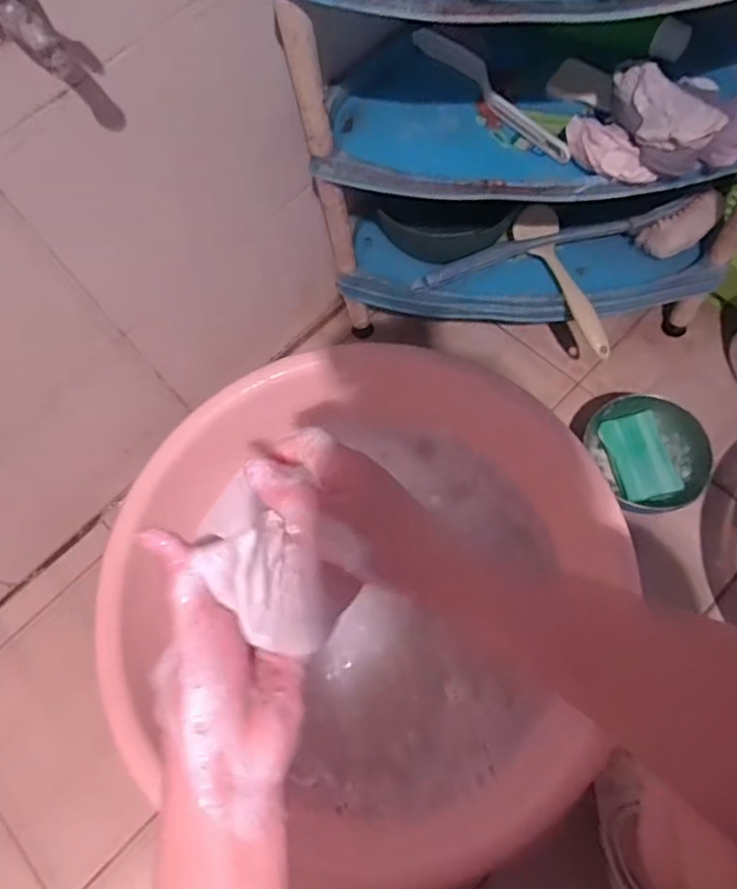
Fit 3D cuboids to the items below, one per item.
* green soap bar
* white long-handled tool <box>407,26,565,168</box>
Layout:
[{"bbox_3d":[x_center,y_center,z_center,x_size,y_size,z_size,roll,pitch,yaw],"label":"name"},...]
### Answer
[{"bbox_3d":[0.342,0.014,0.786,0.067,0.027,0.104,-16,67,0],"label":"green soap bar"},{"bbox_3d":[0.127,-0.370,0.658,0.026,0.019,0.236,-34,68,-7],"label":"white long-handled tool"}]

